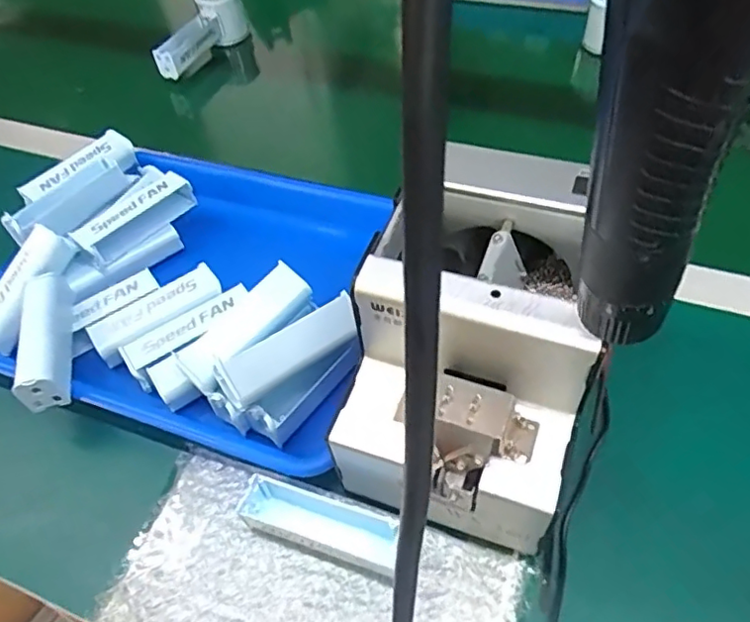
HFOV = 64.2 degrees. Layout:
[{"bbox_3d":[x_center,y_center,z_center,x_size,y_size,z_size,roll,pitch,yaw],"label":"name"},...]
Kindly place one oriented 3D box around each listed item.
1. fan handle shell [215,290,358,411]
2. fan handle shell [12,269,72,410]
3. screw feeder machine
[{"bbox_3d":[-0.056,0.025,0.392,0.095,0.025,0.031,-28,55,-16],"label":"fan handle shell"},{"bbox_3d":[-0.239,0.016,0.433,0.026,0.034,0.114,-17,51,-8],"label":"fan handle shell"},{"bbox_3d":[0.059,0.029,0.351,0.121,0.150,0.161,13,53,16],"label":"screw feeder machine"}]

